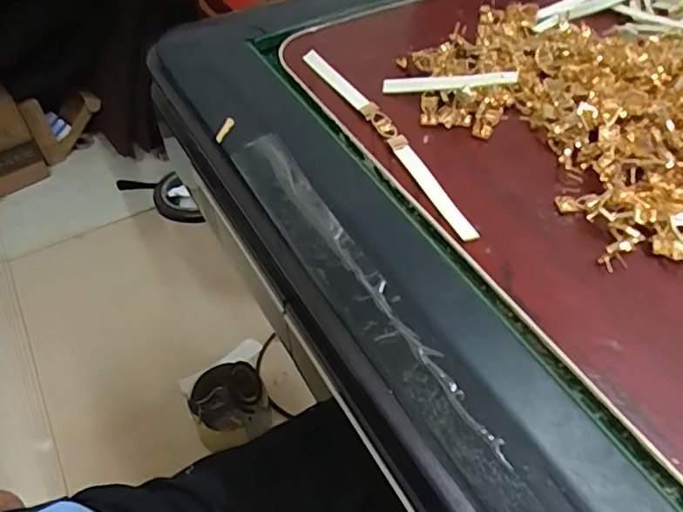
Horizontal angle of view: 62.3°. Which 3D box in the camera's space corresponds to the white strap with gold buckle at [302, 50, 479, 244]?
[{"bbox_3d":[0.029,-0.086,0.383,0.018,0.010,0.213,-21,52,-17],"label":"white strap with gold buckle"}]

